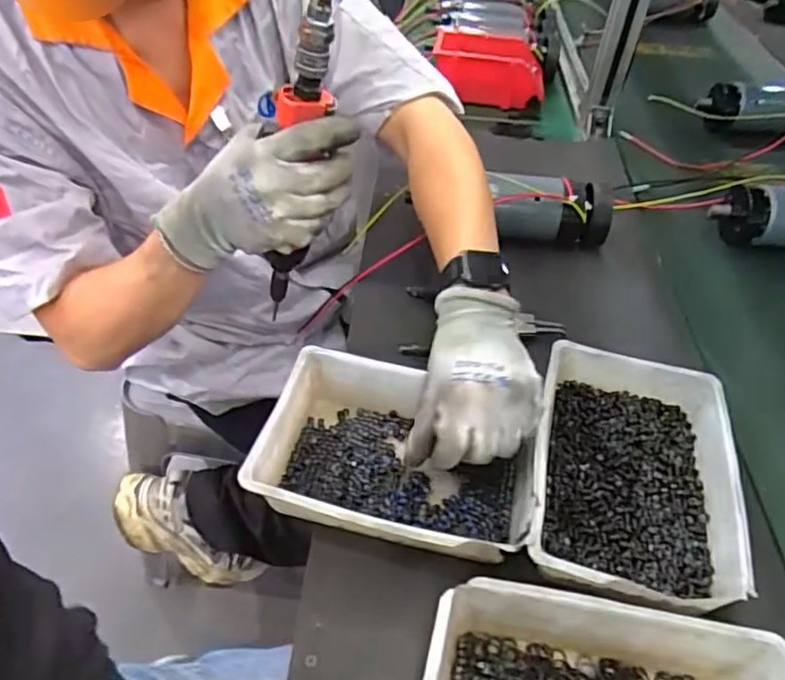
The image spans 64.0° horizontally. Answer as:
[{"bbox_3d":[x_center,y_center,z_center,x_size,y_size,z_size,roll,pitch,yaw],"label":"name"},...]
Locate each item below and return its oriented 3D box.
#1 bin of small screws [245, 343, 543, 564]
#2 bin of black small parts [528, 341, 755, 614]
[{"bbox_3d":[0.004,0.089,0.480,0.197,0.051,0.144,13,43,7],"label":"bin of small screws"},{"bbox_3d":[0.178,0.103,0.476,0.140,0.052,0.207,14,43,7],"label":"bin of black small parts"}]

